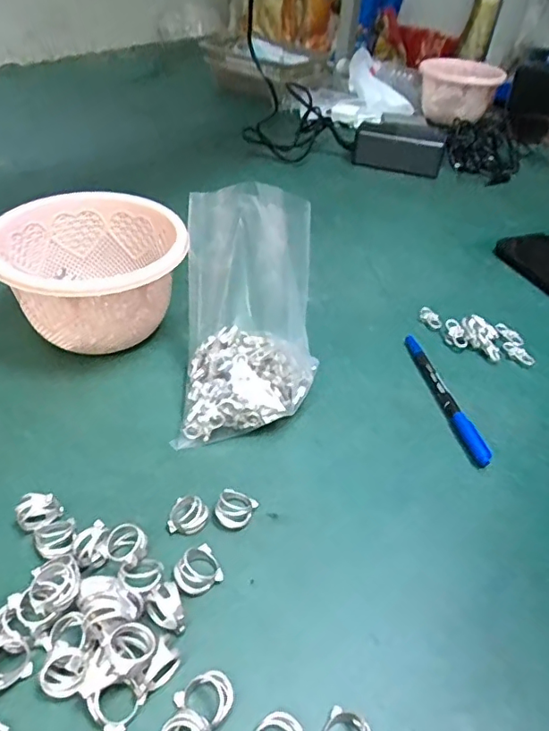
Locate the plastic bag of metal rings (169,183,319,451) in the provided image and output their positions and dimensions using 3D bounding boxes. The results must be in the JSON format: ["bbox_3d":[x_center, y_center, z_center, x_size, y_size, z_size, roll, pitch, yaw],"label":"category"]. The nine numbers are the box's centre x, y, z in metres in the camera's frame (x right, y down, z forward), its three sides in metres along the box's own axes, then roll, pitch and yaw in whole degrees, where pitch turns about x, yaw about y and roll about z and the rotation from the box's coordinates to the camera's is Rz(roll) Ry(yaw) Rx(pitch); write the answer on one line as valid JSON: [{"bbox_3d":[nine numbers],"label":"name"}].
[{"bbox_3d":[-0.016,-0.036,0.387,0.098,0.121,0.135,1,42,-6],"label":"plastic bag of metal rings"}]

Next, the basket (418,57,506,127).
[{"bbox_3d":[0.321,-0.481,0.942,0.140,0.090,0.162,16,43,11],"label":"basket"}]

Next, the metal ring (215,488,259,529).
[{"bbox_3d":[-0.025,0.088,0.333,0.023,0.012,0.023,3,42,-3],"label":"metal ring"}]

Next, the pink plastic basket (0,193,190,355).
[{"bbox_3d":[-0.153,-0.070,0.444,0.127,0.089,0.132,3,42,-3],"label":"pink plastic basket"}]

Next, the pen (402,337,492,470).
[{"bbox_3d":[0.134,0.022,0.429,0.013,0.010,0.143,-6,43,-13],"label":"pen"}]

